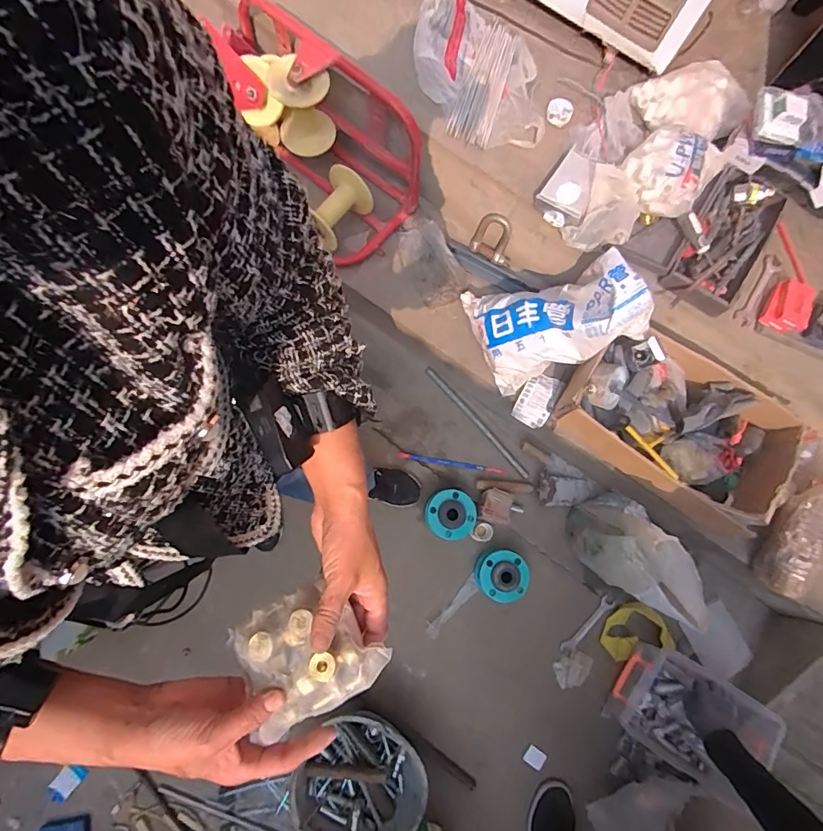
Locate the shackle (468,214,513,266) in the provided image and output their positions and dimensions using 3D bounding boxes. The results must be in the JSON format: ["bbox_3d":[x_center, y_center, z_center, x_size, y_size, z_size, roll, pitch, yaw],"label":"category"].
[{"bbox_3d":[0.218,-0.446,1.189,0.112,0.122,0.033,31,57,3],"label":"shackle"}]

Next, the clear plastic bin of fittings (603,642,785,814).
[{"bbox_3d":[0.654,0.718,1.135,0.323,0.154,0.230,31,80,6],"label":"clear plastic bin of fittings"}]

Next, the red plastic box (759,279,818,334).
[{"bbox_3d":[0.812,-0.236,1.015,0.079,0.052,0.101,28,80,5],"label":"red plastic box"}]

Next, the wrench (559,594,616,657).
[{"bbox_3d":[0.465,0.554,1.239,0.041,0.005,0.190,44,82,8],"label":"wrench"}]

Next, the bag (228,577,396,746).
[{"bbox_3d":[-0.087,0.196,0.387,0.114,0.029,0.093,-27,80,-5],"label":"bag"}]

